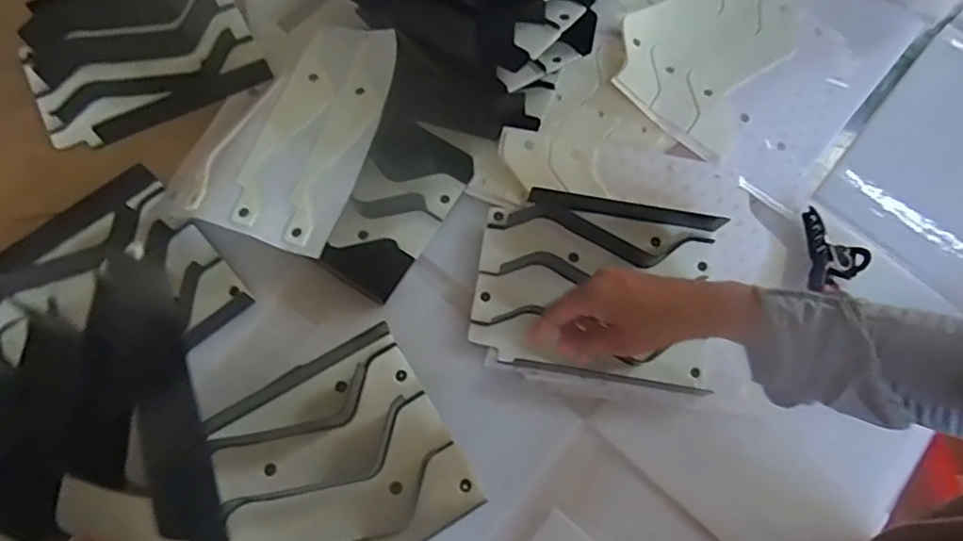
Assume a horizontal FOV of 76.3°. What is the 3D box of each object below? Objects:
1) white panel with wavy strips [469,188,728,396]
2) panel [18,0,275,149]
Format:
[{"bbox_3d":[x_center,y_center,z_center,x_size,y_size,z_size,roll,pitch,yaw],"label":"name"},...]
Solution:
[{"bbox_3d":[0.129,0.015,0.668,0.262,0.057,0.206,11,70,-1],"label":"white panel with wavy strips"},{"bbox_3d":[-0.408,-0.265,0.725,0.259,0.041,0.196,-29,75,-13],"label":"panel"}]

